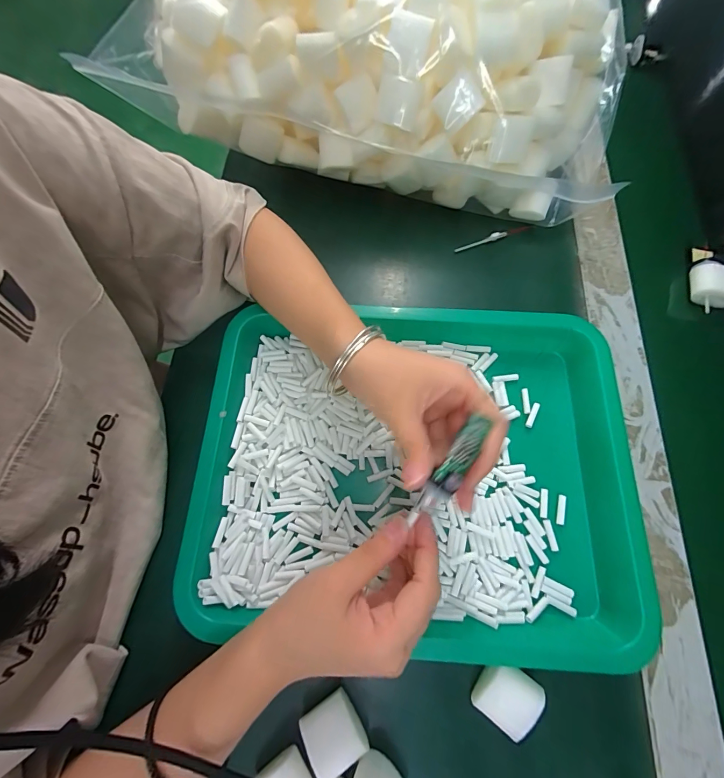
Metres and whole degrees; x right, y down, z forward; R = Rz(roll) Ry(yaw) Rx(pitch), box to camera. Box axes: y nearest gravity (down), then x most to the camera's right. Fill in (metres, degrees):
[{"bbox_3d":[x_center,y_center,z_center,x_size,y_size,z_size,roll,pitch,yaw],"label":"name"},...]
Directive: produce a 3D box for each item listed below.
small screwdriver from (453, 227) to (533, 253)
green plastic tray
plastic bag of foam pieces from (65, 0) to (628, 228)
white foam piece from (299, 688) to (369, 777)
[{"bbox_3d":[0.139,-0.159,0.374,0.086,0.009,0.005,-18,72,-8],"label":"small screwdriver"},{"bbox_3d":[0.045,0.056,0.280,0.350,0.030,0.254,5,70,0],"label":"green plastic tray"},{"bbox_3d":[0.035,-0.383,0.339,0.440,0.214,0.345,7,70,1],"label":"plastic bag of foam pieces"},{"bbox_3d":[-0.018,0.227,0.234,0.036,0.021,0.036,-31,74,-12],"label":"white foam piece"}]

